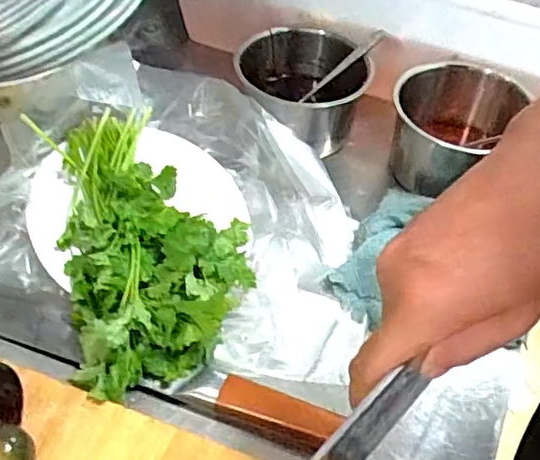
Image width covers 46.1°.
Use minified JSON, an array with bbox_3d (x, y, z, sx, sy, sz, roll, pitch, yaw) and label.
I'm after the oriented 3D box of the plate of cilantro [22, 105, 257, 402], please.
[{"bbox_3d":[-0.107,-0.010,0.523,0.164,0.071,0.282,-18,52,-18],"label":"plate of cilantro"}]

